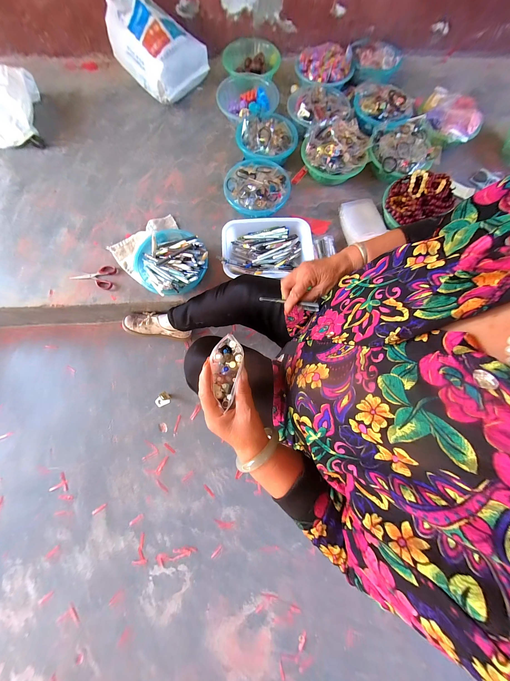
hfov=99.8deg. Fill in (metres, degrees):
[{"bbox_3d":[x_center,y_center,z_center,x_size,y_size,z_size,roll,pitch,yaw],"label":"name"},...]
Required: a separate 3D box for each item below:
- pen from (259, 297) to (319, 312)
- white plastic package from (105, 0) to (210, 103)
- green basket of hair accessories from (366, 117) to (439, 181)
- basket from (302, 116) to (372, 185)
[{"bbox_3d":[0.060,-0.072,0.411,0.143,0.014,0.008,21,73,44],"label":"pen"},{"bbox_3d":[-0.388,-1.199,0.861,0.267,0.213,0.336,-41,81,-10],"label":"white plastic package"},{"bbox_3d":[0.543,-0.706,0.815,0.255,0.093,0.230,-16,77,-5],"label":"green basket of hair accessories"},{"bbox_3d":[0.294,-0.690,0.797,0.236,0.110,0.228,23,77,4],"label":"basket"}]

